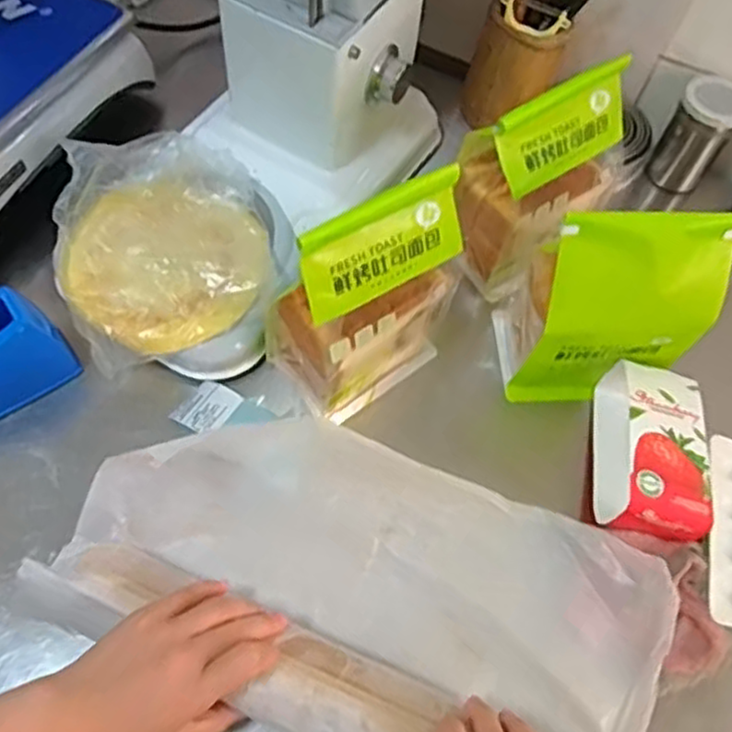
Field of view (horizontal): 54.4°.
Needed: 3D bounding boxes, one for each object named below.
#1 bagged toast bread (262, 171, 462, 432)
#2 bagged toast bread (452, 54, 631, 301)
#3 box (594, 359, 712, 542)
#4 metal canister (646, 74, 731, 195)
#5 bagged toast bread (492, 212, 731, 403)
[{"bbox_3d":[-0.001,-0.060,0.585,0.142,0.204,0.088,-34,69,-22],"label":"bagged toast bread"},{"bbox_3d":[0.156,-0.178,0.666,0.140,0.188,0.097,-36,70,-23],"label":"bagged toast bread"},{"bbox_3d":[0.236,0.072,0.595,0.077,0.066,0.152,10,60,0],"label":"box"},{"bbox_3d":[0.360,-0.250,0.777,0.068,0.114,0.058,33,62,12],"label":"metal canister"},{"bbox_3d":[0.204,-0.065,0.607,0.146,0.188,0.106,-1,60,-6],"label":"bagged toast bread"}]

